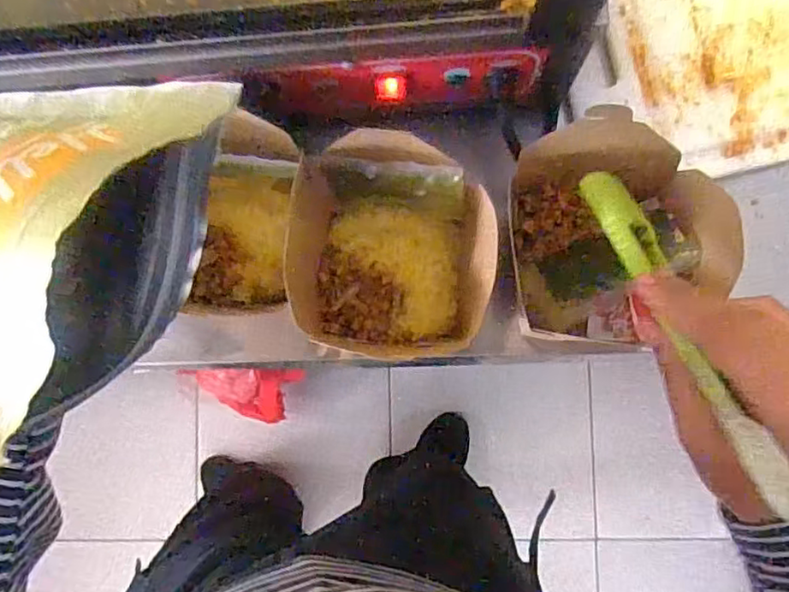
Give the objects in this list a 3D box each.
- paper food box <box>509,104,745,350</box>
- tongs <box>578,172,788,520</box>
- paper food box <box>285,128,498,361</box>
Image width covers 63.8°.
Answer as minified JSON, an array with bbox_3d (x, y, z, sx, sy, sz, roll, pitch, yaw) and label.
[{"bbox_3d":[0.131,-0.035,0.388,0.104,0.092,0.130,-6,86,4],"label":"paper food box"},{"bbox_3d":[0.135,0.008,0.309,0.031,0.021,0.204,-5,46,-2],"label":"tongs"},{"bbox_3d":[-0.004,-0.021,0.404,0.102,0.083,0.117,4,86,4],"label":"paper food box"}]

